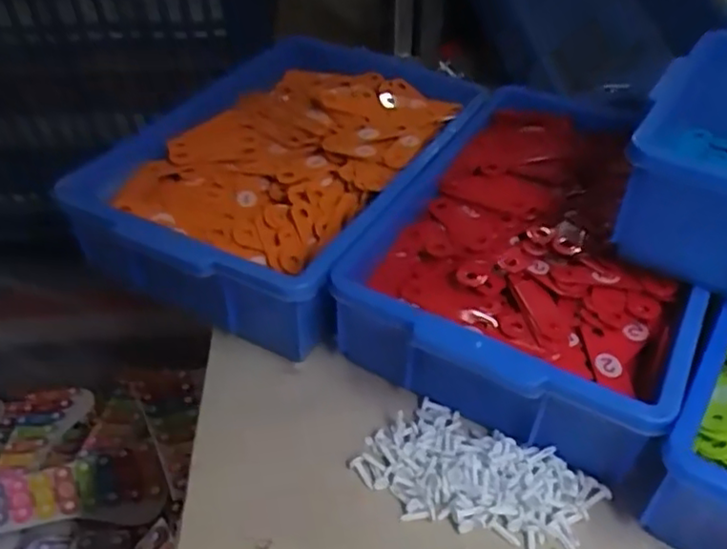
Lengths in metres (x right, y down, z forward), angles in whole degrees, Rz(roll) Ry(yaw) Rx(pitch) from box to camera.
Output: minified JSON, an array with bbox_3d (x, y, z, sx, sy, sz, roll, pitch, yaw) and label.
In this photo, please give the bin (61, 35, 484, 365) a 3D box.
[{"bbox_3d":[-0.064,-0.095,0.625,0.243,0.108,0.366,20,47,19],"label":"bin"}]

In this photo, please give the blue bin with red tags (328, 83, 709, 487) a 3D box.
[{"bbox_3d":[0.156,-0.022,0.557,0.239,0.095,0.353,21,47,20],"label":"blue bin with red tags"}]

